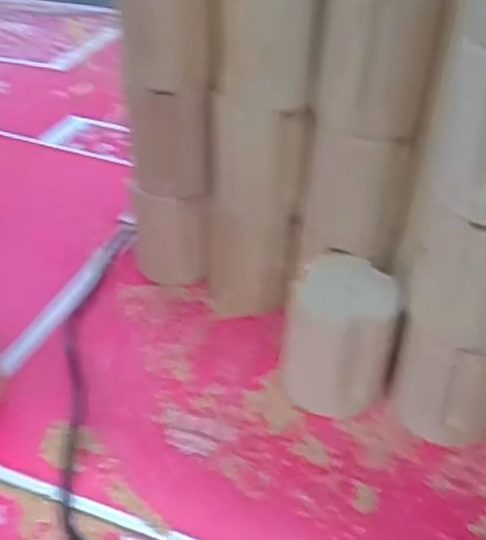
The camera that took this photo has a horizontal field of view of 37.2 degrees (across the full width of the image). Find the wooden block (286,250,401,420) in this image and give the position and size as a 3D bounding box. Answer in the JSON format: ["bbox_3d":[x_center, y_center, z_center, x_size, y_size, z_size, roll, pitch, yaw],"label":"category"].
[{"bbox_3d":[0.073,0.055,0.548,0.081,0.100,0.062,7,37,6],"label":"wooden block"}]

